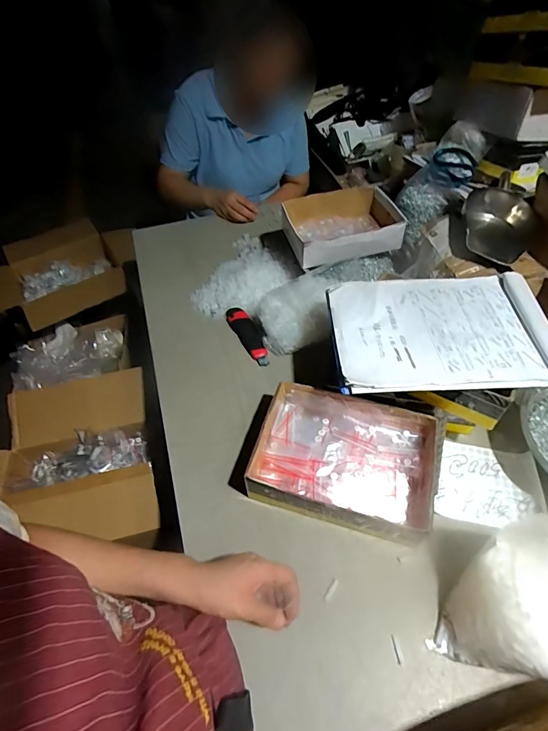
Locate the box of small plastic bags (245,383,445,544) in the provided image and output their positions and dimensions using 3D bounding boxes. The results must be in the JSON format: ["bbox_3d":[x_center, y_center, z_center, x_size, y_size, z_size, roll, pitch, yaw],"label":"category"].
[{"bbox_3d":[0.105,0.143,0.602,0.252,0.082,0.186,11,53,11],"label":"box of small plastic bags"}]

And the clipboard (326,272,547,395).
[{"bbox_3d":[0.248,-0.054,0.590,0.313,0.016,0.219,-3,52,0],"label":"clipboard"}]

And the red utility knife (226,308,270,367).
[{"bbox_3d":[-0.051,-0.059,0.795,0.038,0.028,0.151,-24,55,-16],"label":"red utility knife"}]

